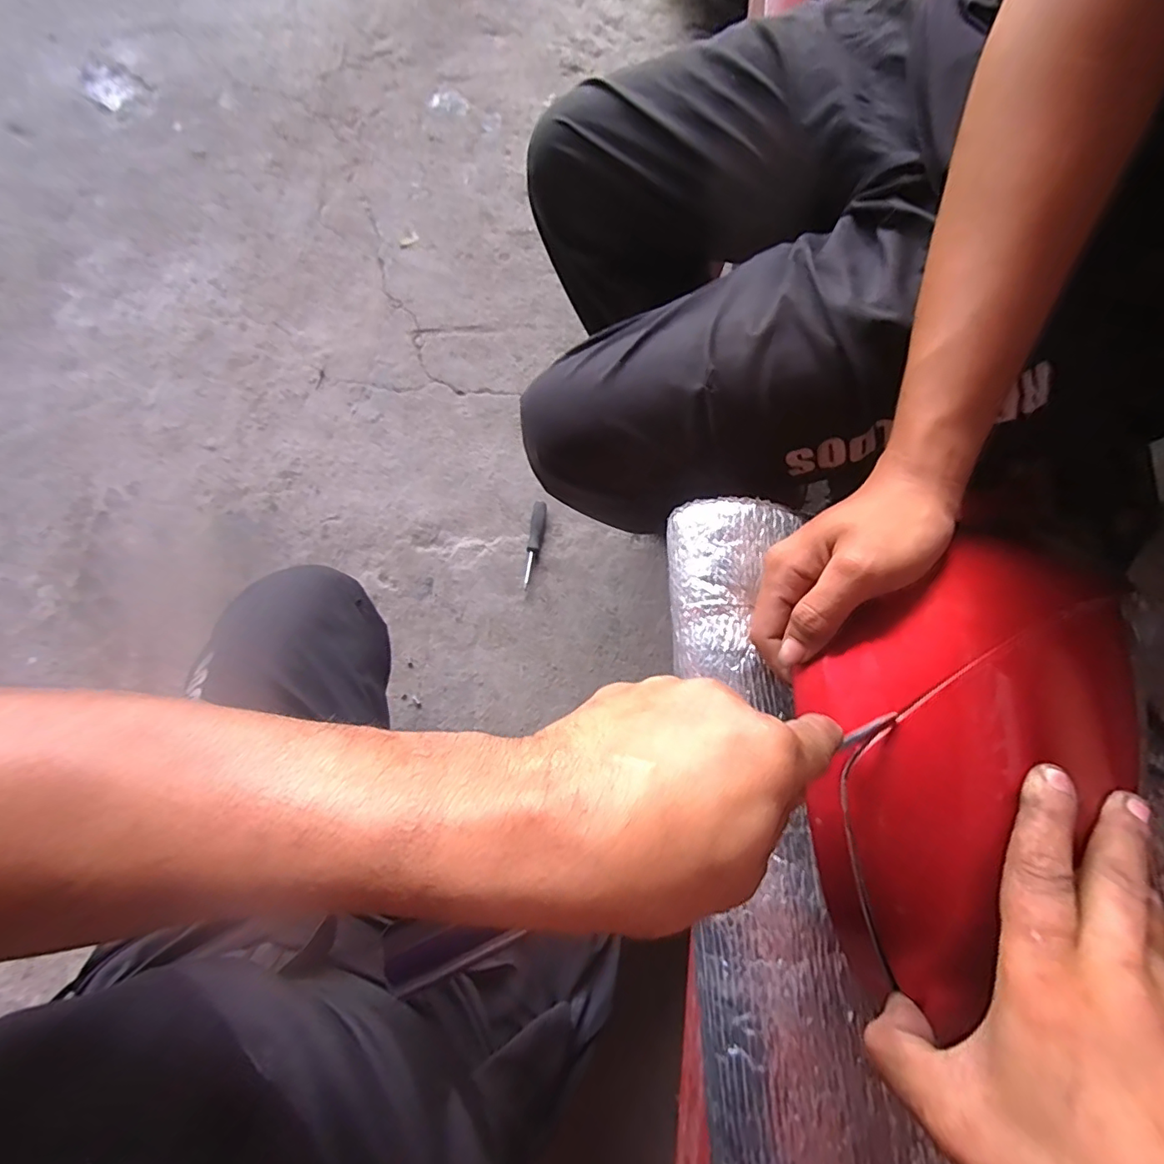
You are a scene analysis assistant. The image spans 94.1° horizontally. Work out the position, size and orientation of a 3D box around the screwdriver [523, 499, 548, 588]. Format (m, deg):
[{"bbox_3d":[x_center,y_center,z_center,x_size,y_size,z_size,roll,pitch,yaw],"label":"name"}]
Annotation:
[{"bbox_3d":[-0.073,-0.060,0.847,0.023,0.015,0.142,6,74,-2],"label":"screwdriver"}]

